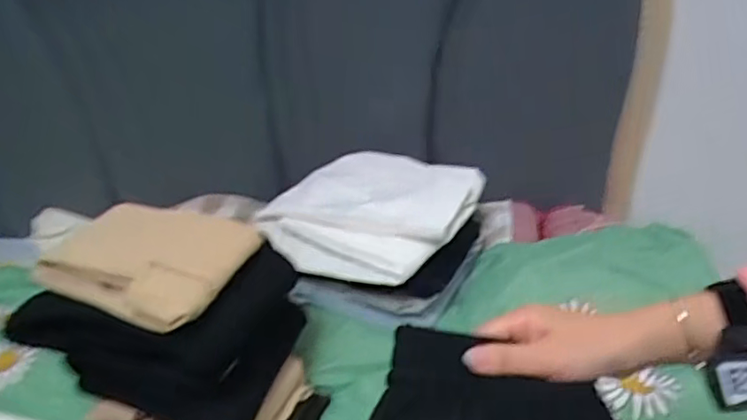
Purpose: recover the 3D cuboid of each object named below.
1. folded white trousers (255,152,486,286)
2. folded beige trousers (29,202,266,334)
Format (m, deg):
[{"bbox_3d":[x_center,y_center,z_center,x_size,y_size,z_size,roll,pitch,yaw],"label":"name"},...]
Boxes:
[{"bbox_3d":[0.003,-0.007,0.889,0.253,0.072,0.316,12,34,28],"label":"folded white trousers"},{"bbox_3d":[-0.238,0.041,0.606,0.185,0.059,0.153,7,32,21],"label":"folded beige trousers"}]

